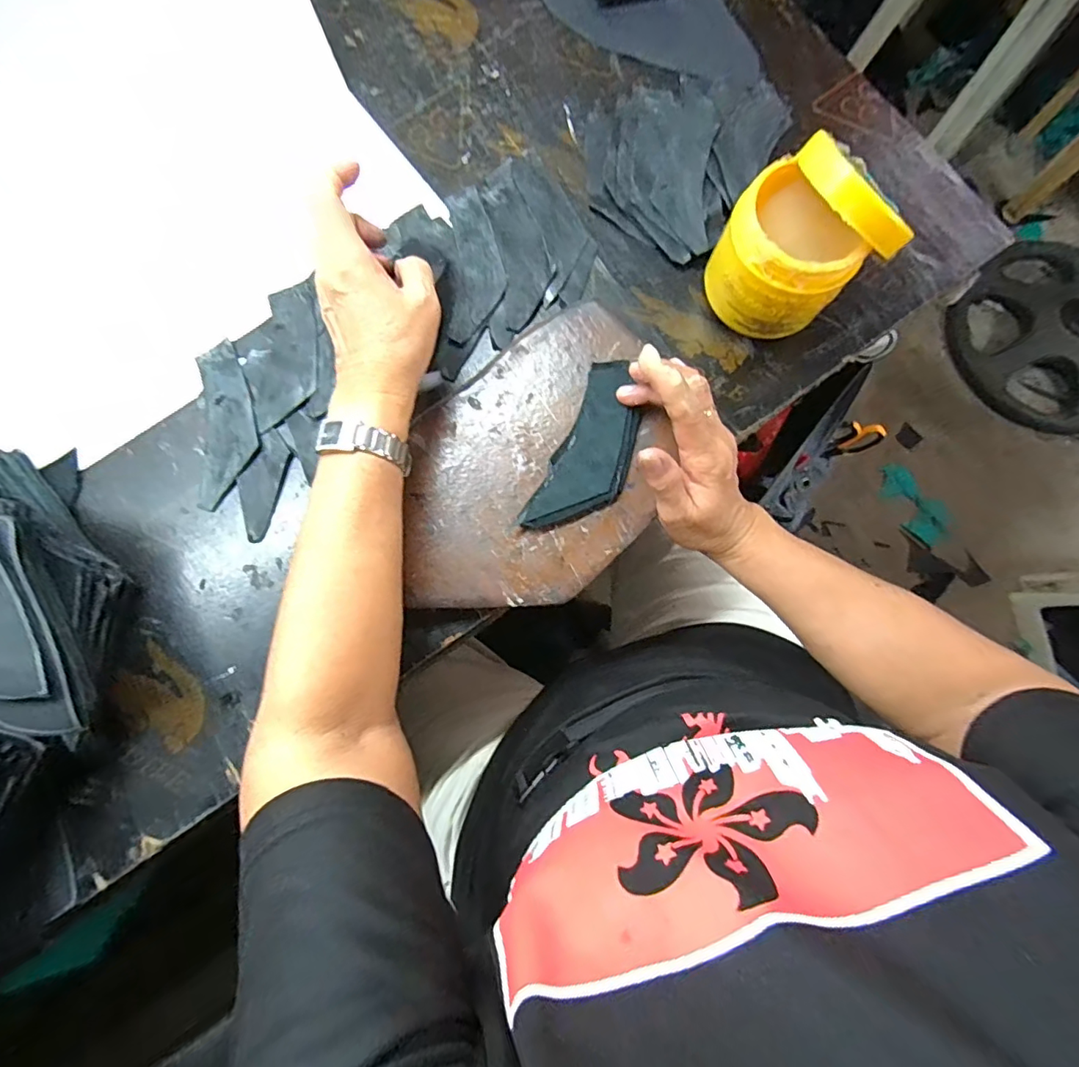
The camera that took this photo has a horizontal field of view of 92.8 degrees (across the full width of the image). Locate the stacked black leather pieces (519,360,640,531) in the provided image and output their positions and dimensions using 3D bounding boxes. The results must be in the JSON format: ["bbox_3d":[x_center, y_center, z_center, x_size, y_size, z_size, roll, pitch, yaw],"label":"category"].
[{"bbox_3d":[0.041,-0.060,0.376,0.053,0.014,0.139,24,80,4],"label":"stacked black leather pieces"}]

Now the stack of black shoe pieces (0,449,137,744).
[{"bbox_3d":[-0.337,0.031,0.331,0.071,0.088,0.217,-32,82,-6],"label":"stack of black shoe pieces"}]

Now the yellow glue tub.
[{"bbox_3d":[0.179,-0.203,0.368,0.079,0.123,0.087,-26,81,-5],"label":"yellow glue tub"}]

